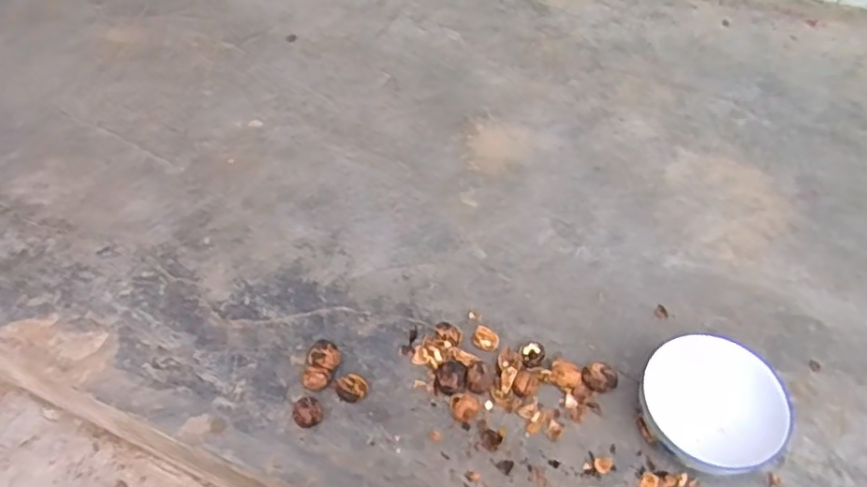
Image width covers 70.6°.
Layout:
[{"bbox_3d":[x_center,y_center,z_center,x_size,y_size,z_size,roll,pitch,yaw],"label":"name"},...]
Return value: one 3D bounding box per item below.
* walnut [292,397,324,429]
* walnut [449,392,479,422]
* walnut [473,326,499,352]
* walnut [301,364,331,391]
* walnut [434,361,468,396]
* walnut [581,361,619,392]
[{"bbox_3d":[-0.135,0.187,0.665,0.031,0.029,0.029,-1,49,1],"label":"walnut"},{"bbox_3d":[0.035,0.178,0.668,0.031,0.021,0.030,1,49,2],"label":"walnut"},{"bbox_3d":[0.062,0.112,0.721,0.030,0.013,0.025,8,50,8],"label":"walnut"},{"bbox_3d":[-0.133,0.154,0.687,0.028,0.027,0.024,17,52,15],"label":"walnut"},{"bbox_3d":[0.019,0.151,0.682,0.036,0.030,0.037,1,49,2],"label":"walnut"},{"bbox_3d":[0.183,0.150,0.678,0.036,0.028,0.029,29,56,23],"label":"walnut"}]

